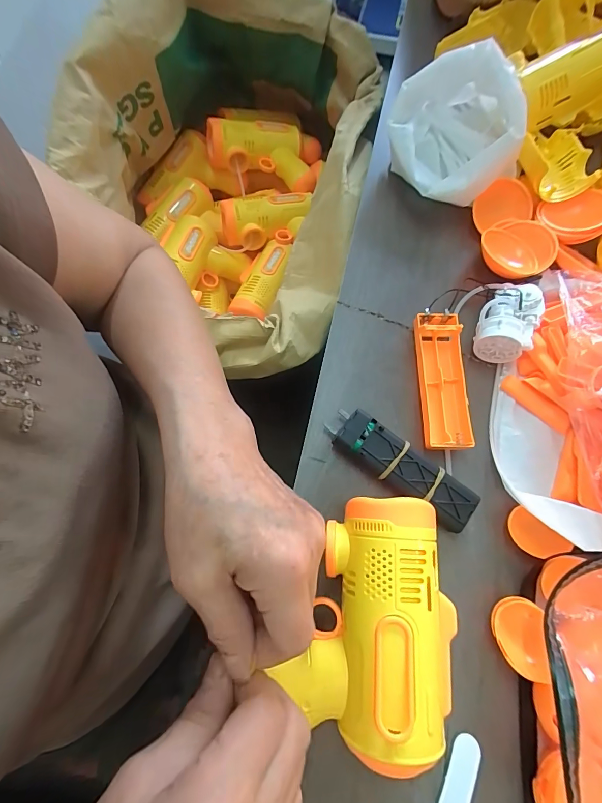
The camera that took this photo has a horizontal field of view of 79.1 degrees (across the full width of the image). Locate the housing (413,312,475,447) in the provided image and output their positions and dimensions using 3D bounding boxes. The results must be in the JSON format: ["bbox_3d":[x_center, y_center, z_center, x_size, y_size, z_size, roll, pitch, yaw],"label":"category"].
[{"bbox_3d":[0.113,-0.017,0.291,0.037,0.025,0.110,-1,73,-1],"label":"housing"}]

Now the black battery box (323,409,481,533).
[{"bbox_3d":[0.074,0.049,0.271,0.116,0.024,0.031,37,75,10],"label":"black battery box"}]

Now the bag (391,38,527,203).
[{"bbox_3d":[0.137,-0.242,0.333,0.109,0.076,0.112,-12,73,-5],"label":"bag"}]

